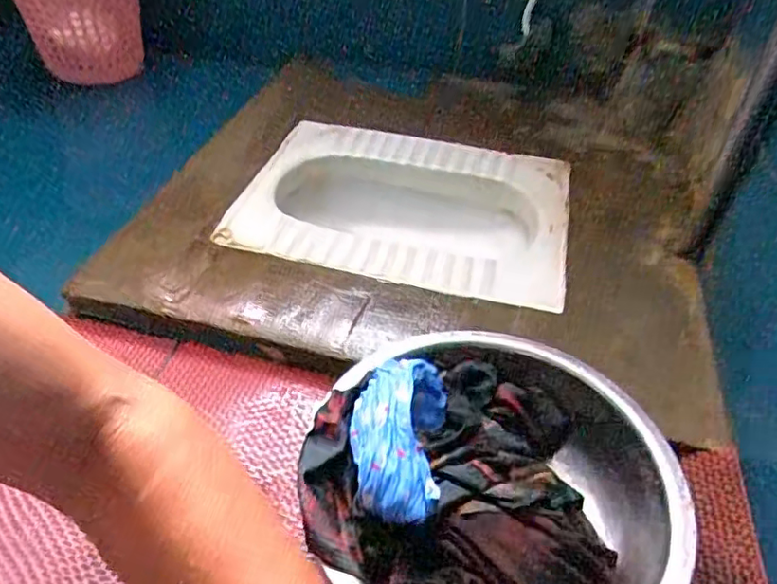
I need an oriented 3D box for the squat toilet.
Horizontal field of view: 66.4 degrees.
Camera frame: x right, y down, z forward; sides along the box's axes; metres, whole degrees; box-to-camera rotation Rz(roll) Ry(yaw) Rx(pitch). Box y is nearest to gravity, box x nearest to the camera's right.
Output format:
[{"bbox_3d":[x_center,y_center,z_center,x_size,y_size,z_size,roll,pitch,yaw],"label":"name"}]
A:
[{"bbox_3d":[0.028,-0.100,0.998,0.505,0.184,0.392,11,43,7],"label":"squat toilet"}]

